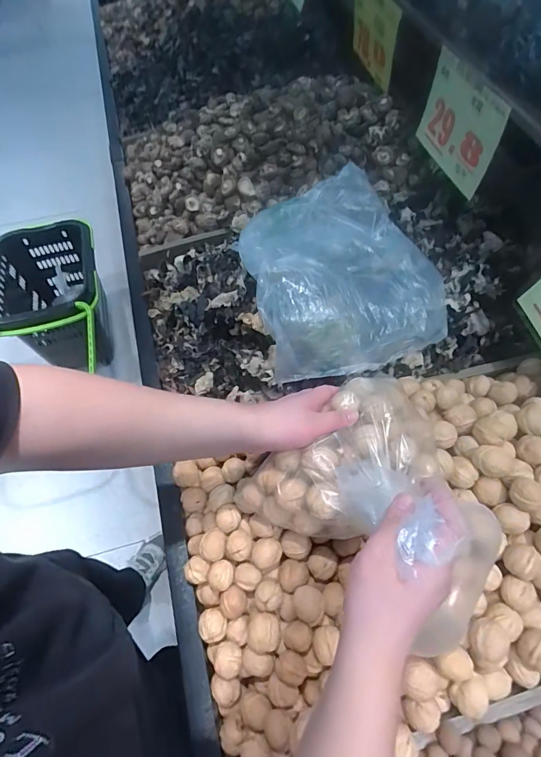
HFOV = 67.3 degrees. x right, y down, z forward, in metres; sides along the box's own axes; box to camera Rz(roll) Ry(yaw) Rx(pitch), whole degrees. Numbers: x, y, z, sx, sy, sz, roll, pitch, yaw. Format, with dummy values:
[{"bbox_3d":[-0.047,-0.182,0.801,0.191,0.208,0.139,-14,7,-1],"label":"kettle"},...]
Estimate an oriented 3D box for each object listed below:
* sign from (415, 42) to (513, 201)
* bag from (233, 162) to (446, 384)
[{"bbox_3d":[0.323,-0.438,0.703,0.011,0.147,0.217,-11,59,-6],"label":"sign"},{"bbox_3d":[0.096,-0.161,0.588,0.254,0.068,0.305,-16,61,-8],"label":"bag"}]

